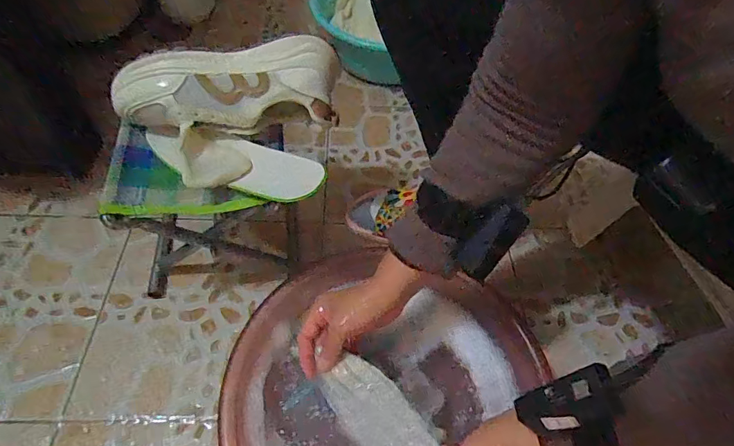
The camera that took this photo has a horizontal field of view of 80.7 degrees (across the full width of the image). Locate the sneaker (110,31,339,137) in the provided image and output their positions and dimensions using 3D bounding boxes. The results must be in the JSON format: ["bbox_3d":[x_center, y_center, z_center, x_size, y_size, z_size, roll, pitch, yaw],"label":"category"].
[{"bbox_3d":[-0.157,-0.152,0.514,0.250,0.080,0.097,-6,88,-5],"label":"sneaker"}]

